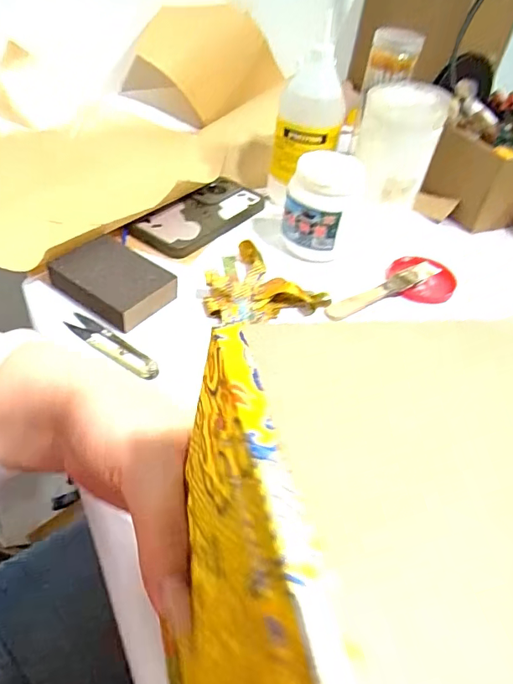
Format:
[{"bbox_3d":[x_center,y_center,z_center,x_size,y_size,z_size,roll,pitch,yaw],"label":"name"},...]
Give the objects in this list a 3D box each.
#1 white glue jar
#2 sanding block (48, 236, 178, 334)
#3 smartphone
[{"bbox_3d":[0.064,-0.136,0.498,0.075,0.090,0.058,12,44,4],"label":"white glue jar"},{"bbox_3d":[-0.131,-0.057,0.438,0.097,0.028,0.071,28,47,20],"label":"sanding block"},{"bbox_3d":[-0.058,-0.144,0.550,0.072,0.011,0.163,36,51,17],"label":"smartphone"}]

